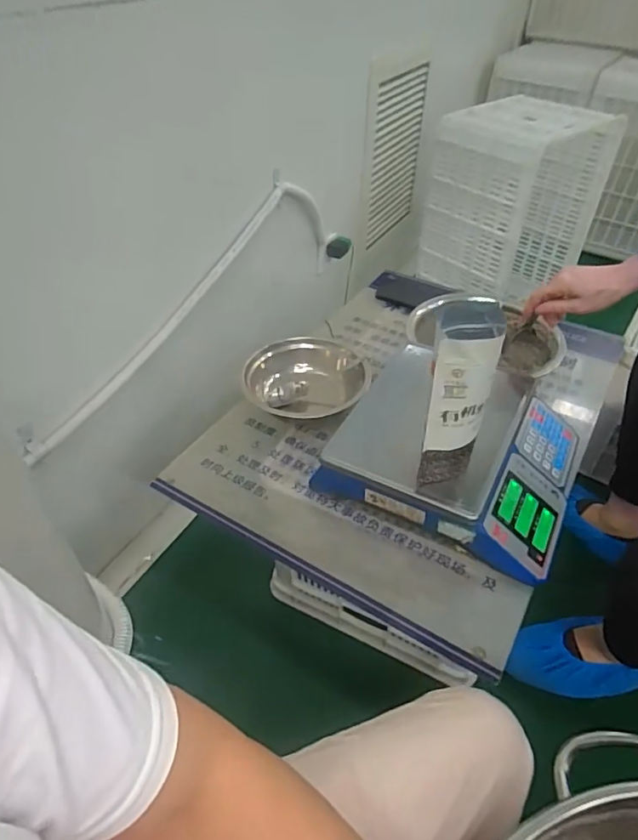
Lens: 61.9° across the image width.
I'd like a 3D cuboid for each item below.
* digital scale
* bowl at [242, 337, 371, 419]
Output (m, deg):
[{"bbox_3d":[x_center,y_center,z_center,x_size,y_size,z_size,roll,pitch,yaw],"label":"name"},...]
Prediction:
[{"bbox_3d":[0.195,0.045,0.785,0.338,0.120,0.294,20,47,20],"label":"digital scale"},{"bbox_3d":[-0.026,-0.068,0.928,0.199,0.066,0.211,0,44,0],"label":"bowl"}]

